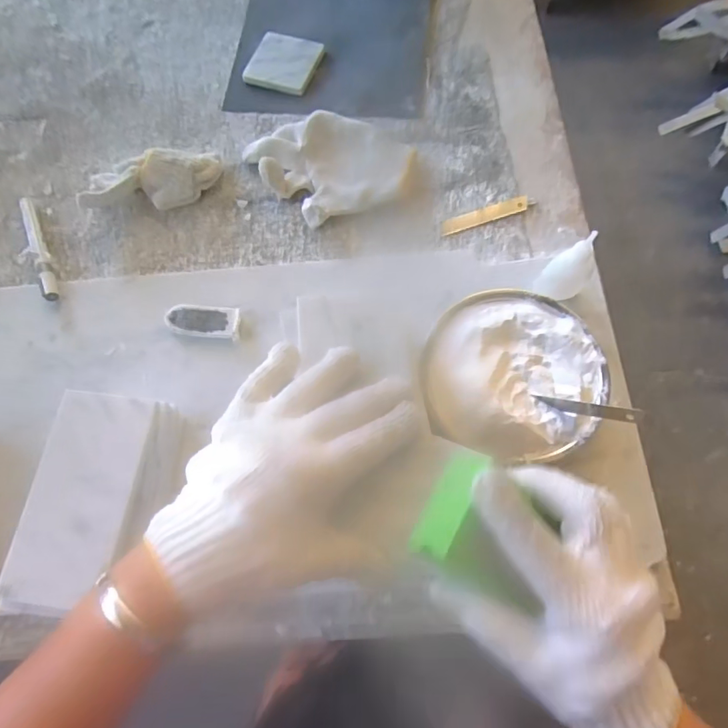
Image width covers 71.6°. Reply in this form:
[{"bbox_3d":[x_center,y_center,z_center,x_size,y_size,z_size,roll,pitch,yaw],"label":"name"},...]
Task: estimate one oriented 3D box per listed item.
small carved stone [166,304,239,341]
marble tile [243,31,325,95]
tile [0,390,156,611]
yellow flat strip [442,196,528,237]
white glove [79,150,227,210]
[{"bbox_3d":[-0.151,-0.040,0.476,0.070,0.015,0.031,5,71,4],"label":"small carved stone"},{"bbox_3d":[-0.093,-0.348,0.584,0.076,0.012,0.074,17,73,8],"label":"marble tile"},{"bbox_3d":[-0.209,0.095,0.371,0.071,0.008,0.149,8,70,3],"label":"tile"},{"bbox_3d":[0.124,-0.153,0.518,0.094,0.004,0.018,-19,71,-4],"label":"yellow flat strip"},{"bbox_3d":[-0.220,-0.188,0.523,0.142,0.045,0.051,-13,71,-2],"label":"white glove"}]

